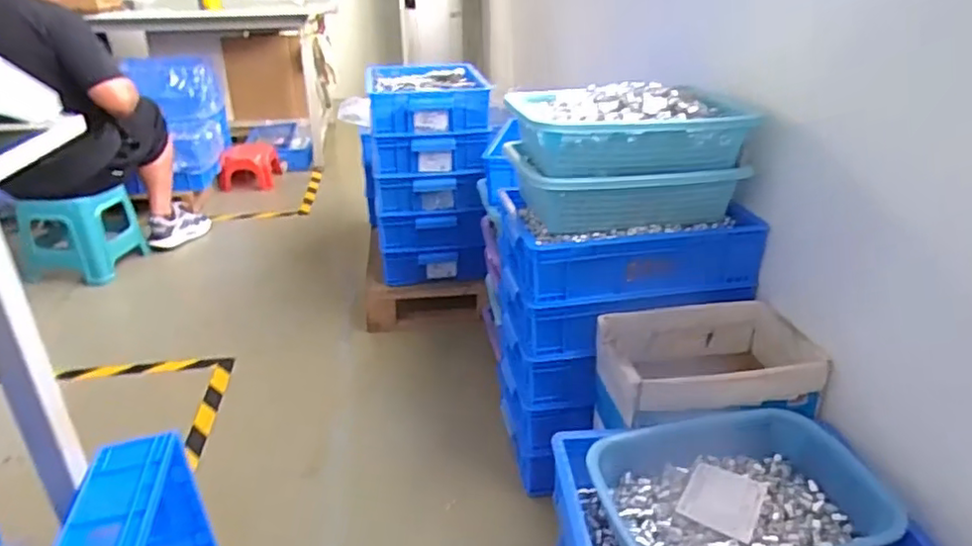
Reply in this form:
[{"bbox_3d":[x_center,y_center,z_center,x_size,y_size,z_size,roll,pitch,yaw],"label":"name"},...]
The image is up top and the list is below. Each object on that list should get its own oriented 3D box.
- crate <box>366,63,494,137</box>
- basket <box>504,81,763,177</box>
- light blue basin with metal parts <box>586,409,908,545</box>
[{"bbox_3d":[-0.156,-0.471,1.705,0.311,0.112,0.355,-3,27,-7],"label":"crate"},{"bbox_3d":[0.242,-0.259,1.103,0.374,0.108,0.265,-1,27,-4],"label":"basket"},{"bbox_3d":[0.311,0.289,0.822,0.337,0.079,0.249,-4,27,-9],"label":"light blue basin with metal parts"}]

